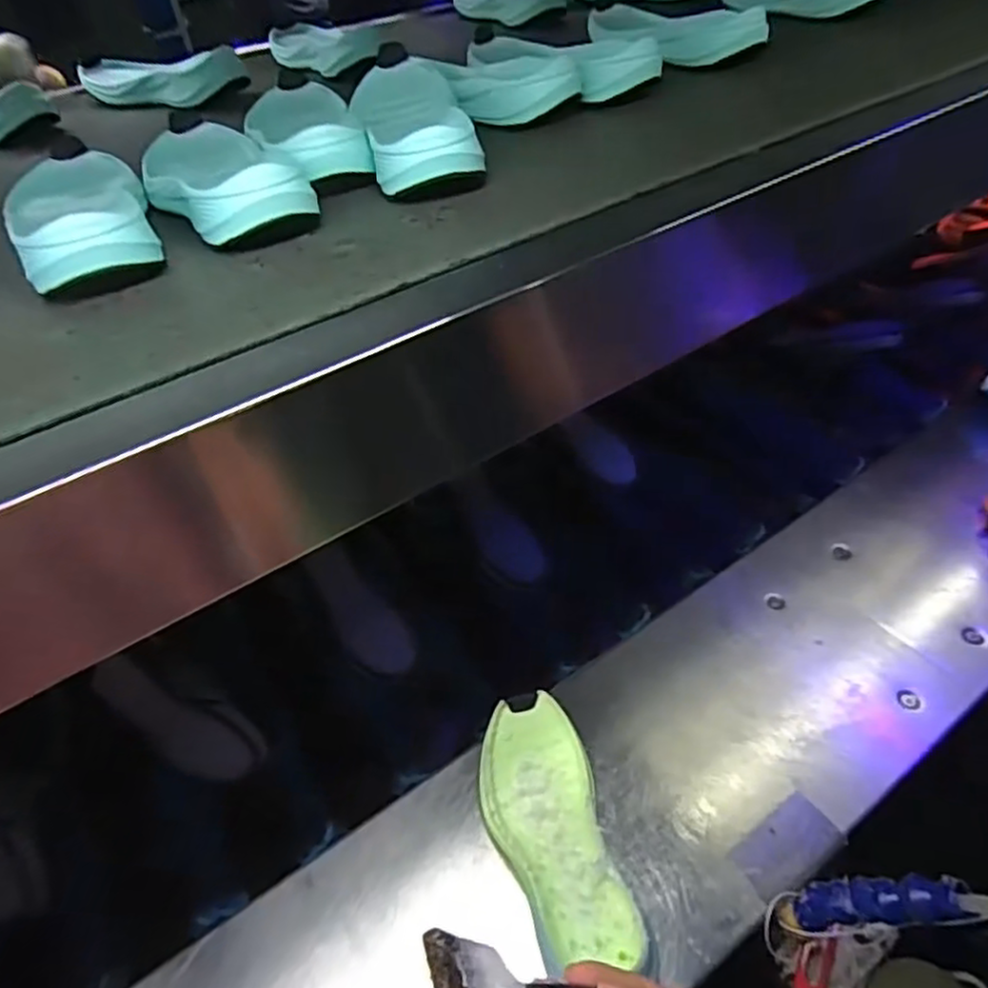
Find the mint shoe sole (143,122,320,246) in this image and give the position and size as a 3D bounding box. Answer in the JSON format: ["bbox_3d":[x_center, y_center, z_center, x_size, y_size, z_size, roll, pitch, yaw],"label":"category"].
[{"bbox_3d":[-0.193,-0.224,0.468,0.088,0.037,0.212,-27,48,-19],"label":"mint shoe sole"}]

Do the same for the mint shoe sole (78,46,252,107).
[{"bbox_3d":[-0.346,-0.430,0.701,0.232,0.042,0.070,22,51,26],"label":"mint shoe sole"}]

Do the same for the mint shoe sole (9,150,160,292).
[{"bbox_3d":[-0.272,-0.188,0.438,0.071,0.036,0.218,-26,48,-19],"label":"mint shoe sole"}]

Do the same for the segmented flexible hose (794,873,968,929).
[{"bbox_3d":[0.234,0.256,0.427,0.018,0.124,0.024,32,50,-6],"label":"segmented flexible hose"}]

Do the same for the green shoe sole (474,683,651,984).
[{"bbox_3d":[0.043,0.264,0.536,0.094,0.042,0.213,-11,45,-5],"label":"green shoe sole"}]

